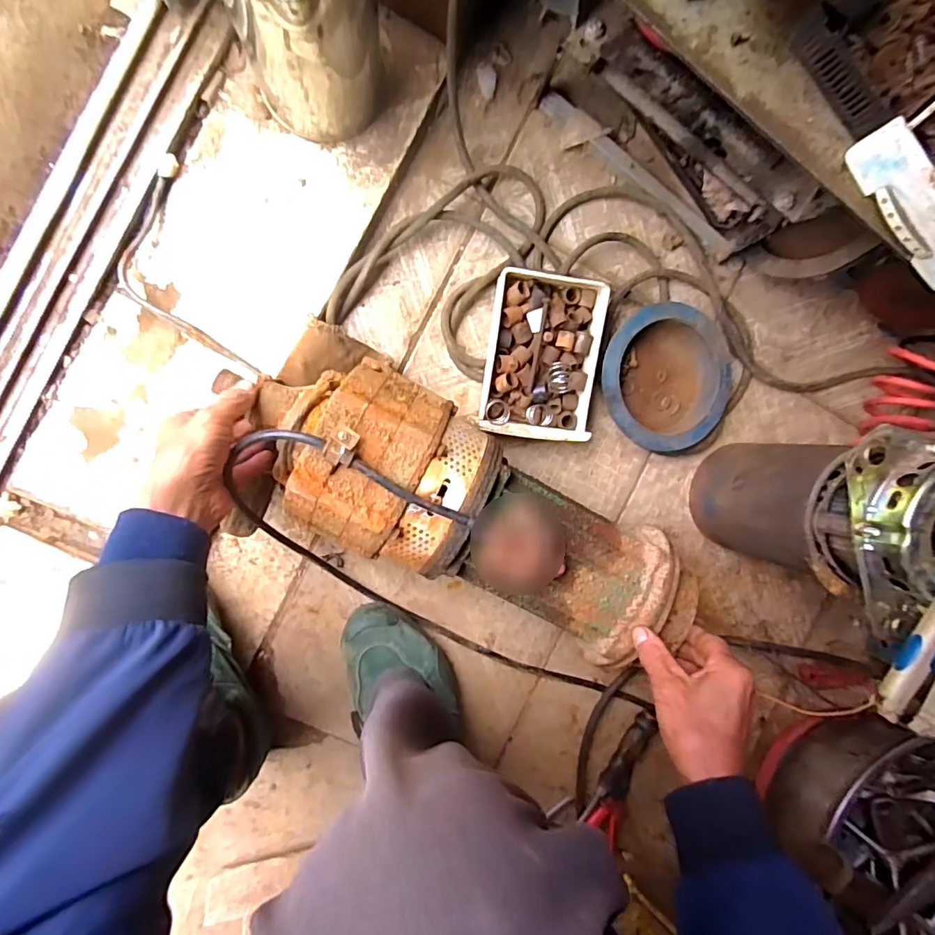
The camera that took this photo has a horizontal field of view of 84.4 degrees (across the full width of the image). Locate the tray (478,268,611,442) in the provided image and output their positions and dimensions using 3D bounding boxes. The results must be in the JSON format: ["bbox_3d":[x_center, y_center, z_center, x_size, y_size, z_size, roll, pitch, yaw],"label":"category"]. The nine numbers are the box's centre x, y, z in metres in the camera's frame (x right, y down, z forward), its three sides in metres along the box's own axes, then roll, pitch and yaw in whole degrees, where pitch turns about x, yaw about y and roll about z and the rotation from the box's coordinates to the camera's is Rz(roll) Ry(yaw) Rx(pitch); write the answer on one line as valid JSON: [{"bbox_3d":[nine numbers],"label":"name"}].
[{"bbox_3d":[0.078,-0.117,0.559,0.119,0.058,0.167,6,93,-9],"label":"tray"}]

